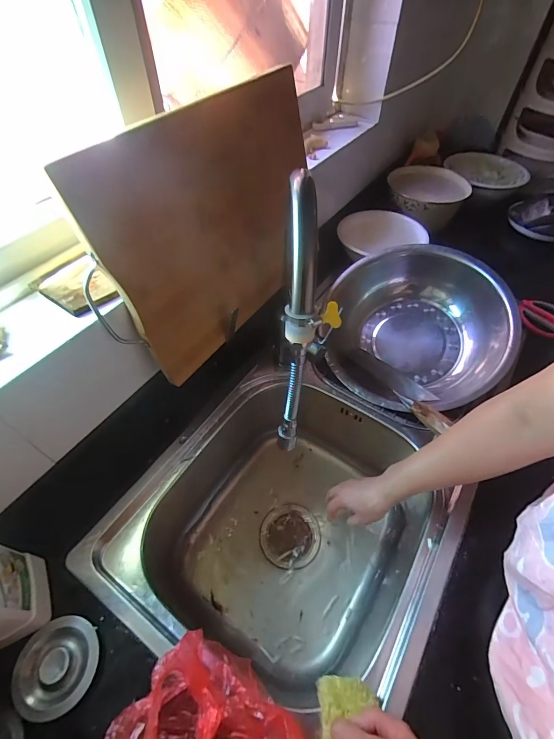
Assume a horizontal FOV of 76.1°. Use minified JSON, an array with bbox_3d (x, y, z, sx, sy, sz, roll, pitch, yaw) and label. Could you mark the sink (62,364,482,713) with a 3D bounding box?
[{"bbox_3d":[0.013,0.237,0.568,0.381,0.189,0.433,27,57,20],"label":"sink"}]

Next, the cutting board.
[{"bbox_3d":[-0.060,-0.209,0.499,0.022,0.279,0.394,16,52,31],"label":"cutting board"}]

